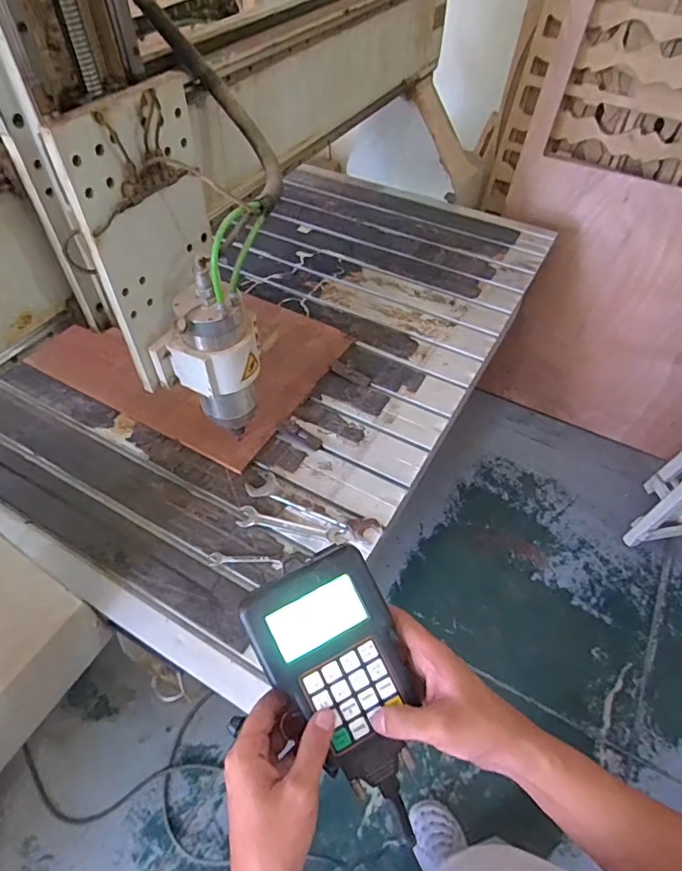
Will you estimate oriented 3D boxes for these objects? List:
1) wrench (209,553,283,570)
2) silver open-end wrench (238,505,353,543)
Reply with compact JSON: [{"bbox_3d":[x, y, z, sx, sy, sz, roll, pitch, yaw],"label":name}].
[{"bbox_3d":[-0.158,0.208,0.851,0.119,0.007,0.025,2,53,-1],"label":"wrench"},{"bbox_3d":[-0.082,0.159,0.892,0.196,0.009,0.040,12,52,8],"label":"silver open-end wrench"}]

